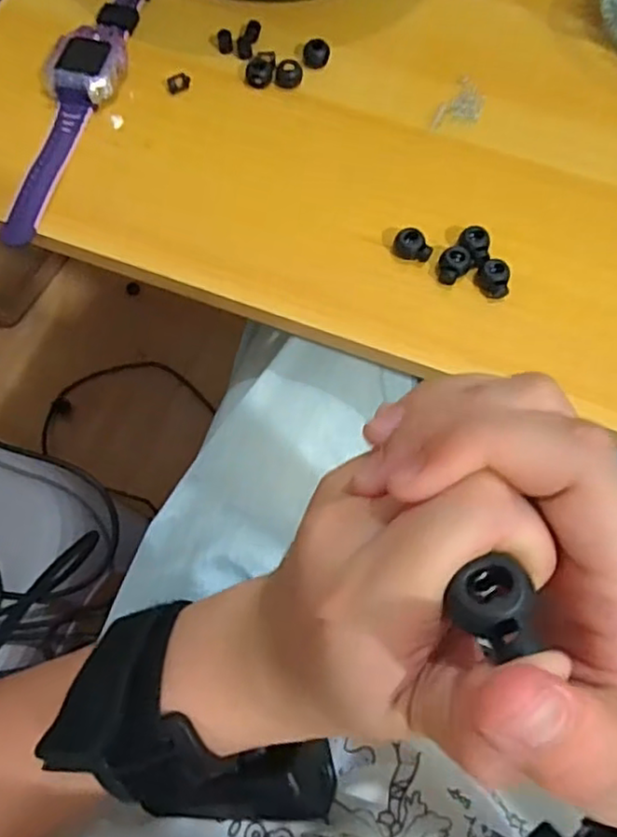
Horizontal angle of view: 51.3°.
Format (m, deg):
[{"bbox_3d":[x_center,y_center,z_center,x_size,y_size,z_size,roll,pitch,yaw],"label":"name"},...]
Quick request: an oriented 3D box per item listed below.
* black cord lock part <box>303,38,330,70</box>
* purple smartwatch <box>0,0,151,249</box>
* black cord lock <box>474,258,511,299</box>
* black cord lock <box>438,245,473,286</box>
[{"bbox_3d":[0.005,-0.245,0.431,0.017,0.014,0.013,4,68,0],"label":"black cord lock part"},{"bbox_3d":[-0.147,-0.213,0.412,0.040,0.021,0.225,12,68,4],"label":"purple smartwatch"},{"bbox_3d":[0.104,-0.079,0.362,0.019,0.013,0.017,16,68,5],"label":"black cord lock"},{"bbox_3d":[0.083,-0.088,0.366,0.017,0.011,0.024,22,69,8],"label":"black cord lock"}]

